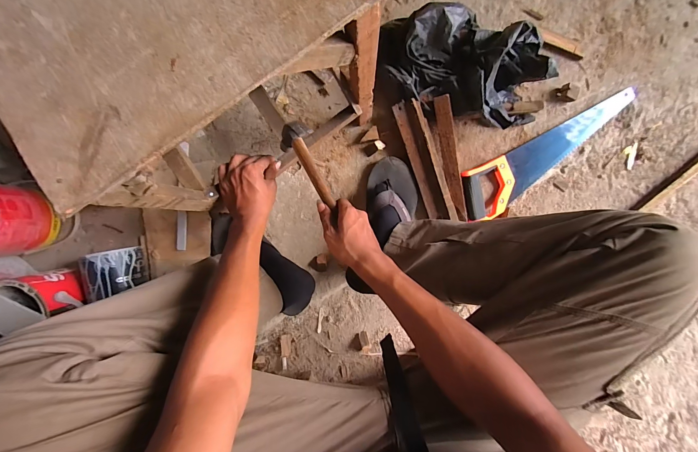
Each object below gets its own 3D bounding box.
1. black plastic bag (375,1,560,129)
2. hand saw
[{"bbox_3d":[0.226,-0.318,0.617,0.329,0.101,0.196,14,92,1],"label":"black plastic bag"},{"bbox_3d":[0.425,-0.155,0.659,0.416,0.023,0.109,-32,91,2],"label":"hand saw"}]

